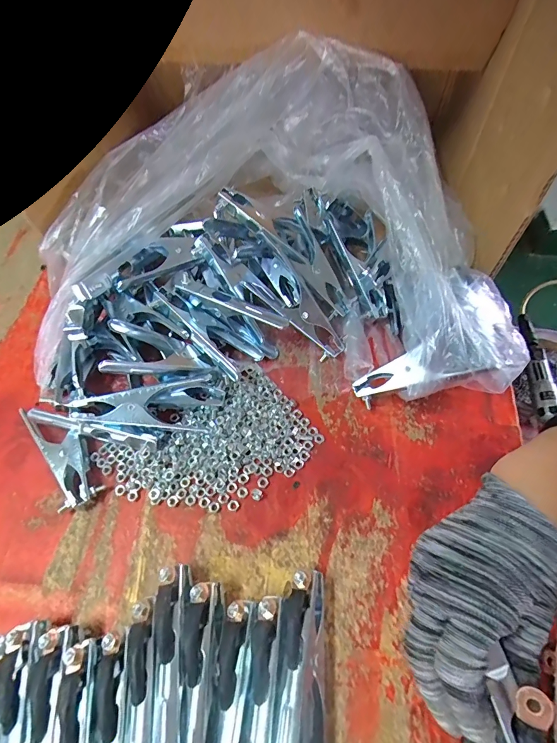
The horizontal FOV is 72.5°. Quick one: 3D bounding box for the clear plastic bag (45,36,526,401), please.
[{"bbox_3d":[0.005,-0.157,0.419,0.494,0.179,0.354,5,63,6],"label":"clear plastic bag"}]

